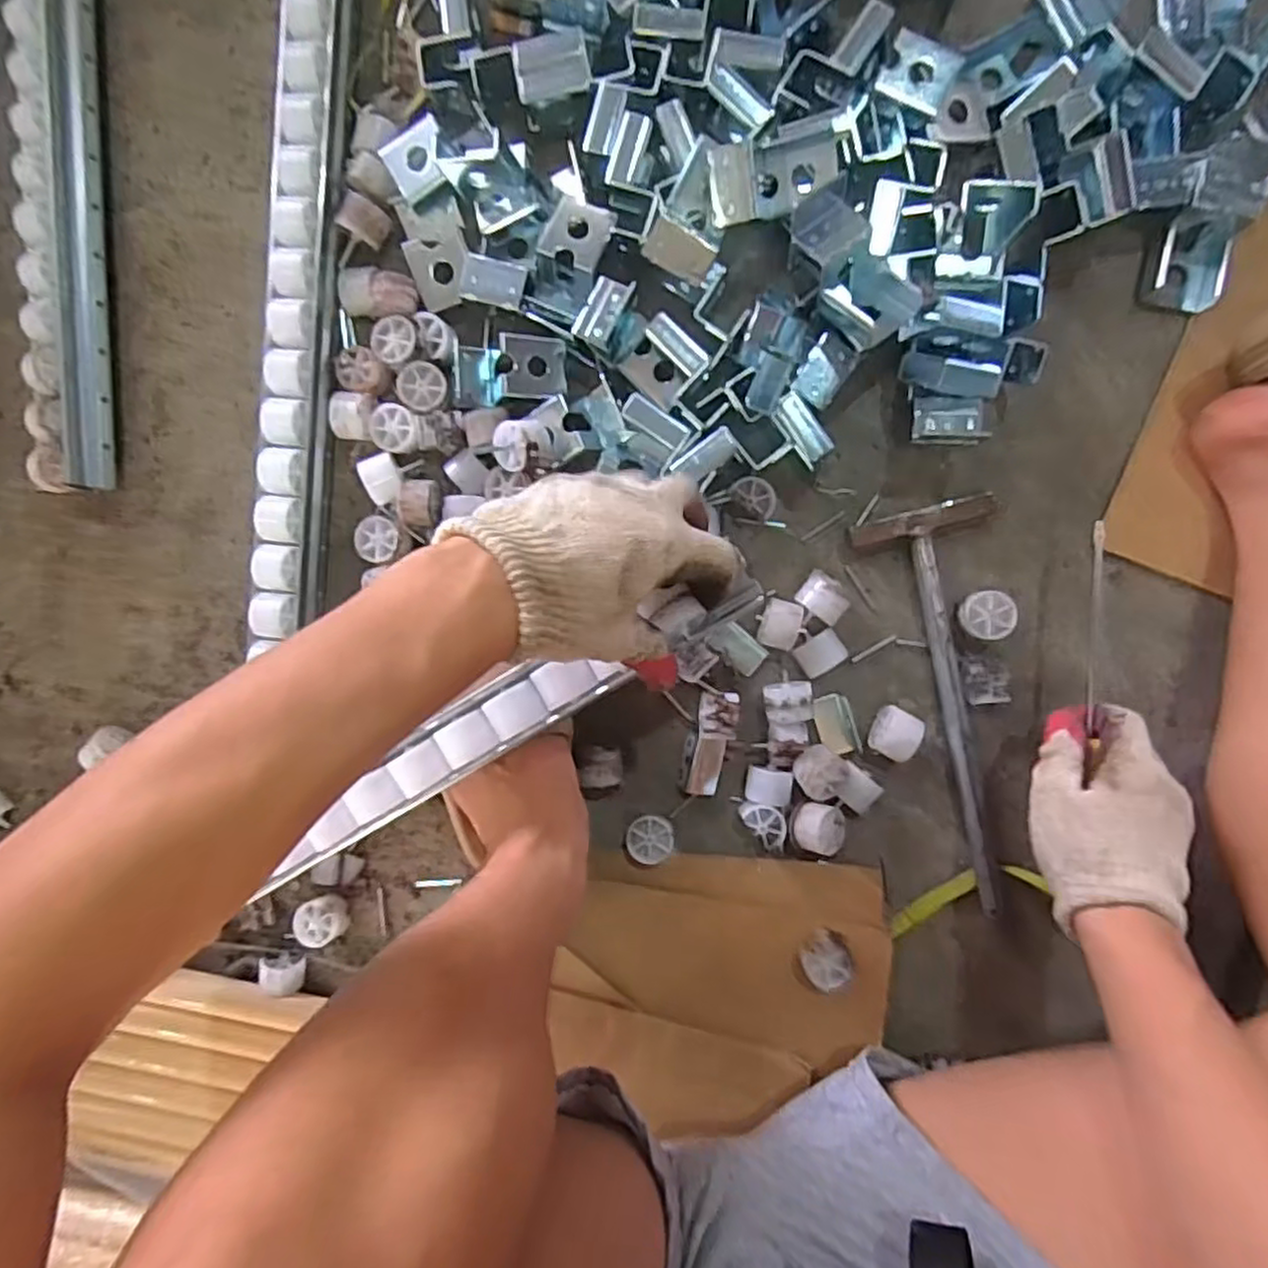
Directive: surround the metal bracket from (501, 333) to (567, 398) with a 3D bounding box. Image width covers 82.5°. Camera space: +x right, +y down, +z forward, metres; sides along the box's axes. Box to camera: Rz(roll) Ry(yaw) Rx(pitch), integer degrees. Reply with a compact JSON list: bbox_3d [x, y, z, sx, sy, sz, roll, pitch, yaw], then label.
[{"bbox_3d":[-0.073,-0.196,0.532,0.049,0.015,0.046,-9,93,-32],"label":"metal bracket"}]

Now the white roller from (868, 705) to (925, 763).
[{"bbox_3d":[0.190,0.072,0.531,0.030,0.033,0.035,28,94,3],"label":"white roller"}]

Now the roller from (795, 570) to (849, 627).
[{"bbox_3d":[0.137,-0.027,0.525,0.033,0.028,0.029,35,94,3],"label":"roller"}]

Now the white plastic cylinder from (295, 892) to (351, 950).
[{"bbox_3d":[-0.246,0.224,0.572,0.032,0.029,0.036,-28,90,5],"label":"white plastic cylinder"}]

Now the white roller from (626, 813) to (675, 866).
[{"bbox_3d":[0.012,0.154,0.544,0.034,0.022,0.033,0,92,4],"label":"white roller"}]

